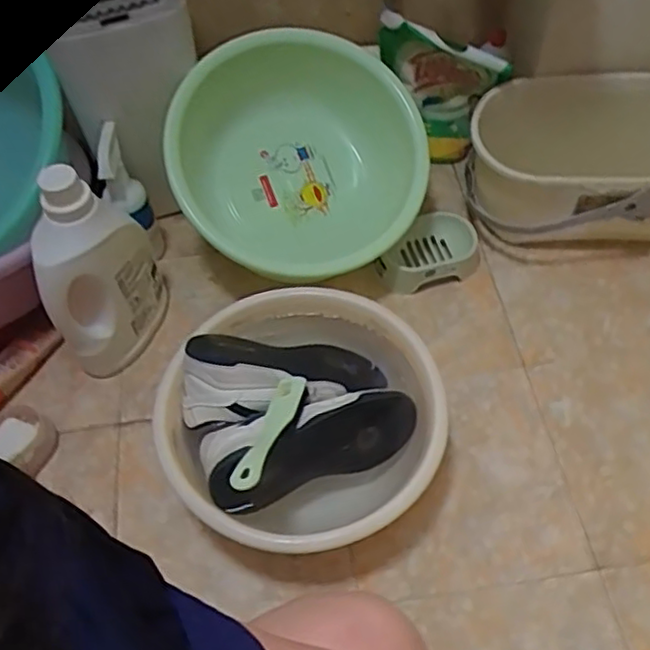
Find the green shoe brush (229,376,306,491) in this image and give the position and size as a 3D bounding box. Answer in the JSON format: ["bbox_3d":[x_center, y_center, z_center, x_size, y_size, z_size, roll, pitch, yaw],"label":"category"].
[{"bbox_3d":[-0.059,0.115,0.753,0.039,0.031,0.190,11,36,11],"label":"green shoe brush"}]

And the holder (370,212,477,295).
[{"bbox_3d":[0.164,-0.109,1.087,0.171,0.062,0.105,-26,59,-12],"label":"holder"}]

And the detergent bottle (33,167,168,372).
[{"bbox_3d":[-0.298,-0.067,0.881,0.156,0.292,0.097,-24,58,-11],"label":"detergent bottle"}]

